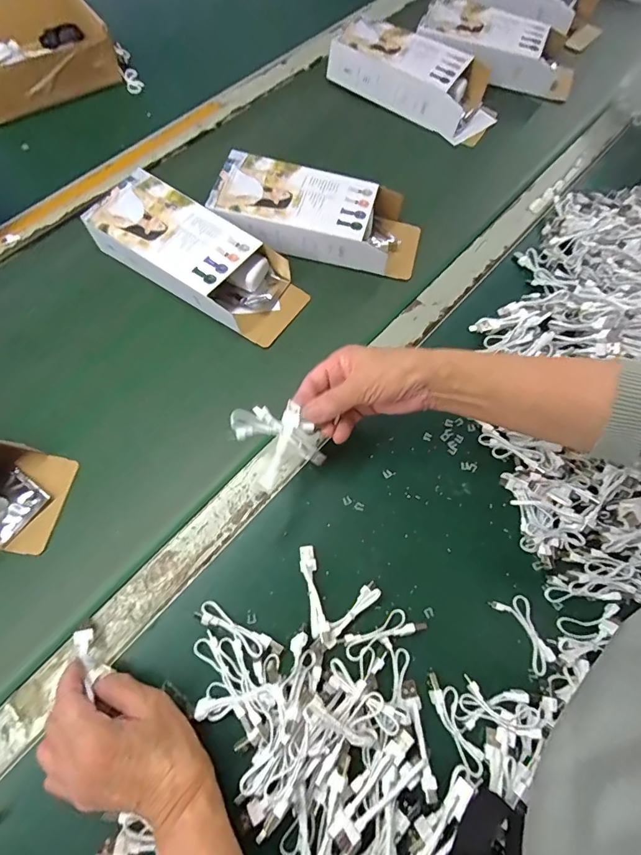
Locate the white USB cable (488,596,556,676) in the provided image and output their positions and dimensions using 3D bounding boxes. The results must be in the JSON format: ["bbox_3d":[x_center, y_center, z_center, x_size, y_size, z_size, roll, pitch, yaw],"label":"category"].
[{"bbox_3d":[0.185,0.180,0.383,0.030,0.012,0.067,-28,72,-13],"label":"white USB cable"}]

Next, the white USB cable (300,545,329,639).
[{"bbox_3d":[-0.007,0.144,0.383,0.015,0.017,0.076,-9,69,-7],"label":"white USB cable"}]

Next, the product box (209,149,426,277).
[{"bbox_3d":[0.000,-0.262,0.534,0.250,0.053,0.107,12,68,2],"label":"product box"}]

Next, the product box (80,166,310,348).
[{"bbox_3d":[-0.143,-0.199,0.502,0.251,0.050,0.109,31,71,10],"label":"product box"}]

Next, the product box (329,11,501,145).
[{"bbox_3d":[0.148,-0.529,0.648,0.250,0.059,0.112,31,76,8],"label":"product box"}]

